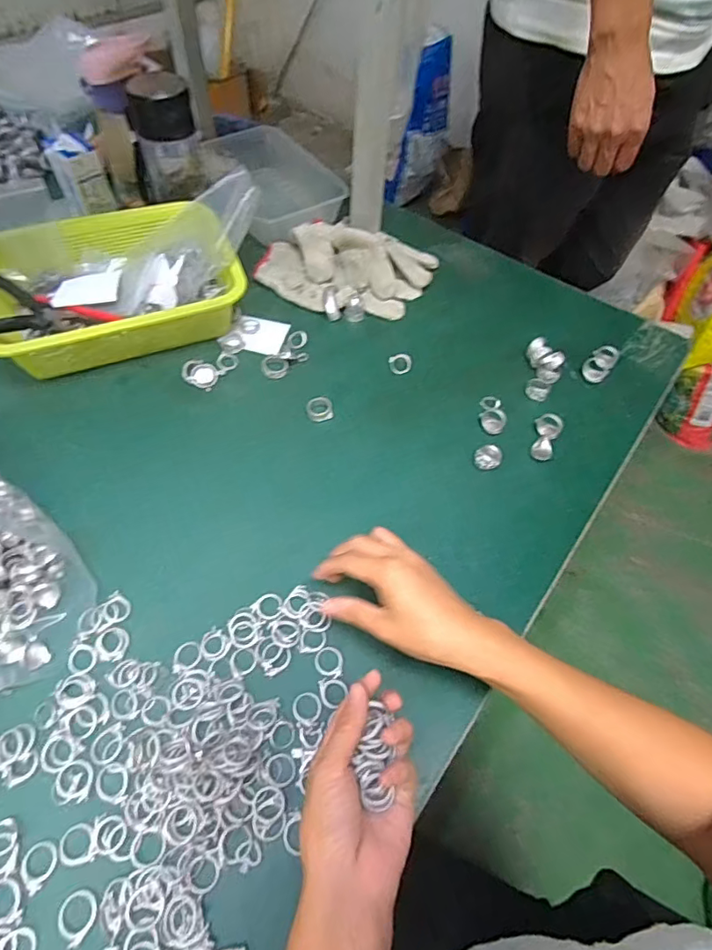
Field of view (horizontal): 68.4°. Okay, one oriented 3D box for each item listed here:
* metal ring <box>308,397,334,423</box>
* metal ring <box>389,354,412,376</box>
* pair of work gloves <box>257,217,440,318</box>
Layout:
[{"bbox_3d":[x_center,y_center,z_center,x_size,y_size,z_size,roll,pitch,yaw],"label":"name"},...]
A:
[{"bbox_3d":[-0.038,-0.072,0.558,0.027,0.010,0.029,1,58,-2],"label":"metal ring"},{"bbox_3d":[0.052,-0.130,0.607,0.028,0.008,0.029,1,58,-2],"label":"metal ring"},{"bbox_3d":[-0.010,-0.268,0.668,0.220,0.043,0.139,7,58,1],"label":"pair of work gloves"}]

